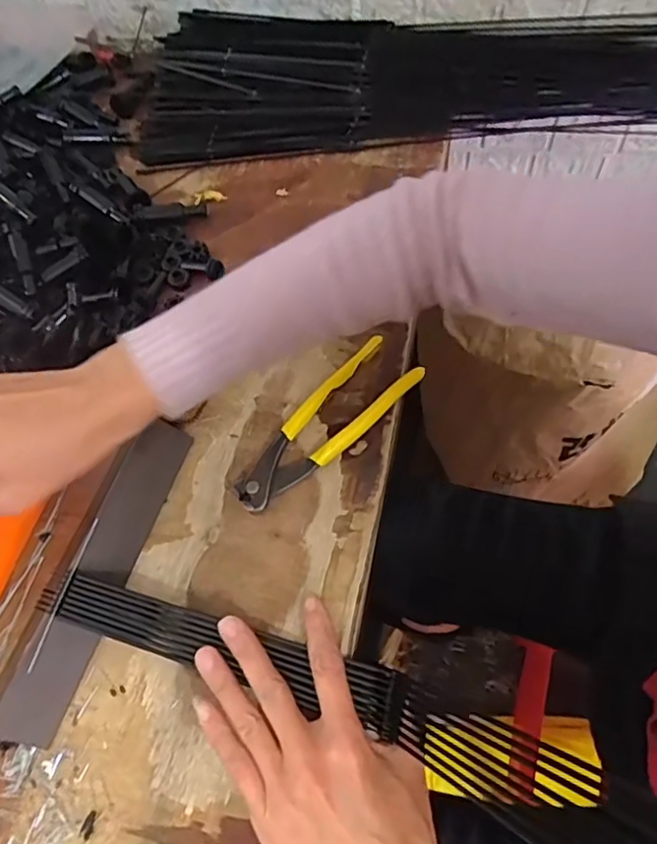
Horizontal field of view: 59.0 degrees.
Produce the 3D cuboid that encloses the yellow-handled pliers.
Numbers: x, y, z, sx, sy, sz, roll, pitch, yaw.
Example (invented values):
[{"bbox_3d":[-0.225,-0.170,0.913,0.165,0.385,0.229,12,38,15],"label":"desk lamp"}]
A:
[{"bbox_3d":[-0.004,0.001,0.434,0.161,0.027,0.050,-40,65,-15],"label":"yellow-handled pliers"}]

